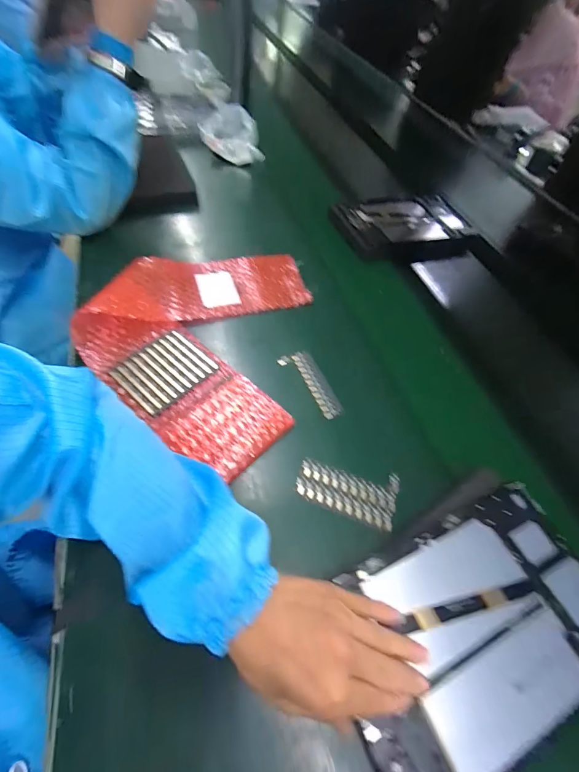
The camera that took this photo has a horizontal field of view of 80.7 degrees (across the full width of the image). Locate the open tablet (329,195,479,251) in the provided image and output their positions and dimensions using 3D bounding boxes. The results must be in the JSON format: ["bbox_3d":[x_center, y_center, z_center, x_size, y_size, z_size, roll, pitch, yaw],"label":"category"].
[{"bbox_3d":[0.221,-0.312,0.659,0.256,0.027,0.159,-9,57,-14],"label":"open tablet"}]

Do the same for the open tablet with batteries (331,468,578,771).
[{"bbox_3d":[0.150,0.185,0.274,0.237,0.010,0.157,-22,57,-20],"label":"open tablet with batteries"}]

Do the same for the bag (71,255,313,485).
[{"bbox_3d":[-0.102,-0.084,0.442,0.272,0.037,0.347,18,55,4],"label":"bag"}]

